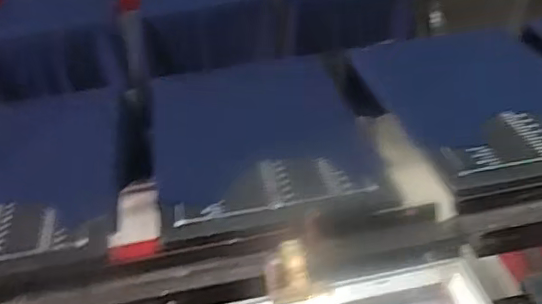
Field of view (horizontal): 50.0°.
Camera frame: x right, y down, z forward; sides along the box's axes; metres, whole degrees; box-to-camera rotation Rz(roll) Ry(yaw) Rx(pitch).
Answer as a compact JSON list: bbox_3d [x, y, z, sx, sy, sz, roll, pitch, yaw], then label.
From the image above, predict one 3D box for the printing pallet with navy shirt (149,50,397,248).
[{"bbox_3d":[-0.035,-0.062,1.140,0.402,0.034,0.611,-9,35,-4],"label":"printing pallet with navy shirt"}]

